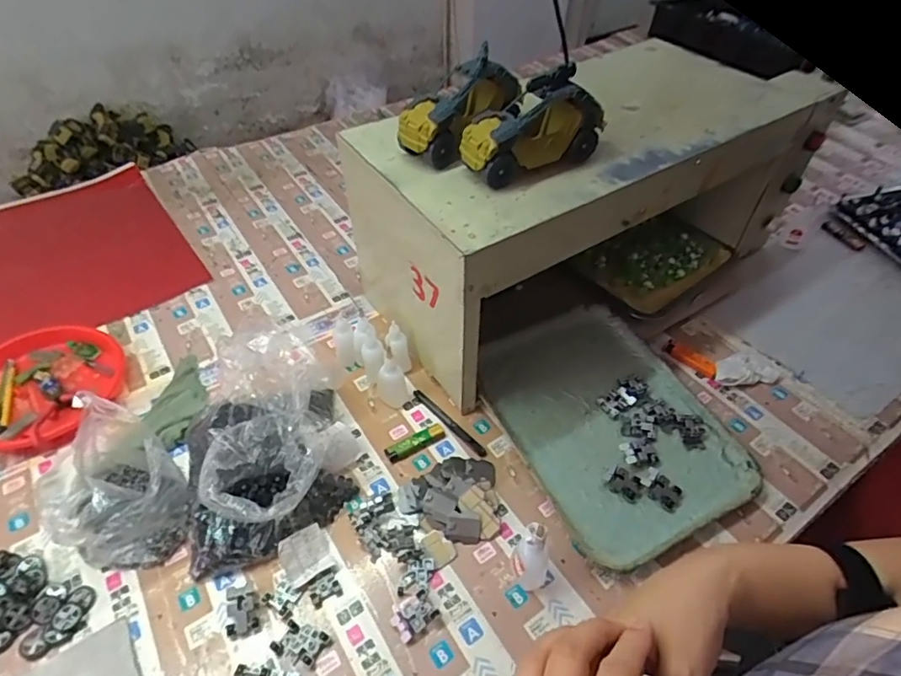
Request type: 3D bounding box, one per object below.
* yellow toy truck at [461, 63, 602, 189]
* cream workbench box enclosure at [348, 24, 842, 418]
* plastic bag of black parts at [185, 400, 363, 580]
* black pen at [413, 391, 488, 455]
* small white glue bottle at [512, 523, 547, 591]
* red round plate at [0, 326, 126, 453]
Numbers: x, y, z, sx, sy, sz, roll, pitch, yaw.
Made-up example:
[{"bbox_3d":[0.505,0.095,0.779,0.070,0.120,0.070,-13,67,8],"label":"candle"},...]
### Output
[{"bbox_3d":[0.089,-0.237,0.566,0.151,0.096,0.071,-28,56,-24],"label":"yellow toy truck"},{"bbox_3d":[0.210,-0.206,0.797,0.654,0.305,0.283,-24,53,-23],"label":"cream workbench box enclosure"},{"bbox_3d":[-0.211,0.153,0.607,0.185,0.073,0.187,-10,49,-11],"label":"plastic bag of black parts"},{"bbox_3d":[-0.001,0.113,0.699,0.016,0.008,0.133,-34,57,-29],"label":"black pen"},{"bbox_3d":[0.084,0.223,0.535,0.041,0.098,0.033,27,52,20],"label":"small white glue bottle"},{"bbox_3d":[-0.566,0.066,0.707,0.192,0.031,0.190,1,48,-2],"label":"red round plate"}]

